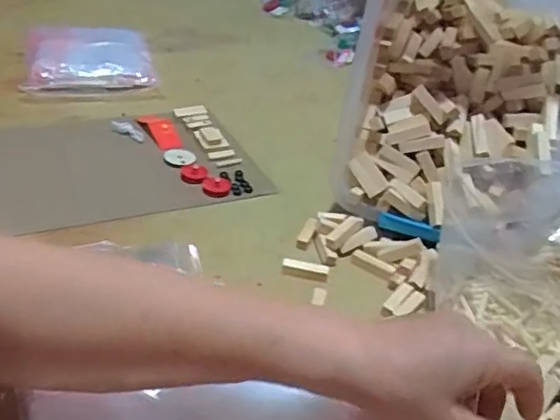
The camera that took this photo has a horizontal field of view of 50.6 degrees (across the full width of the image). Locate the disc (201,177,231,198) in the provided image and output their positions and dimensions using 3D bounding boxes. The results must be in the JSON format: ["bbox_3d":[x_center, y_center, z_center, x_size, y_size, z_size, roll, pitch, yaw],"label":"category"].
[{"bbox_3d":[-0.068,-0.025,0.633,0.030,0.008,0.029,5,34,-4],"label":"disc"}]

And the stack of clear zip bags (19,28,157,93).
[{"bbox_3d":[-0.276,-0.215,0.858,0.174,0.048,0.168,-3,36,-16],"label":"stack of clear zip bags"}]

